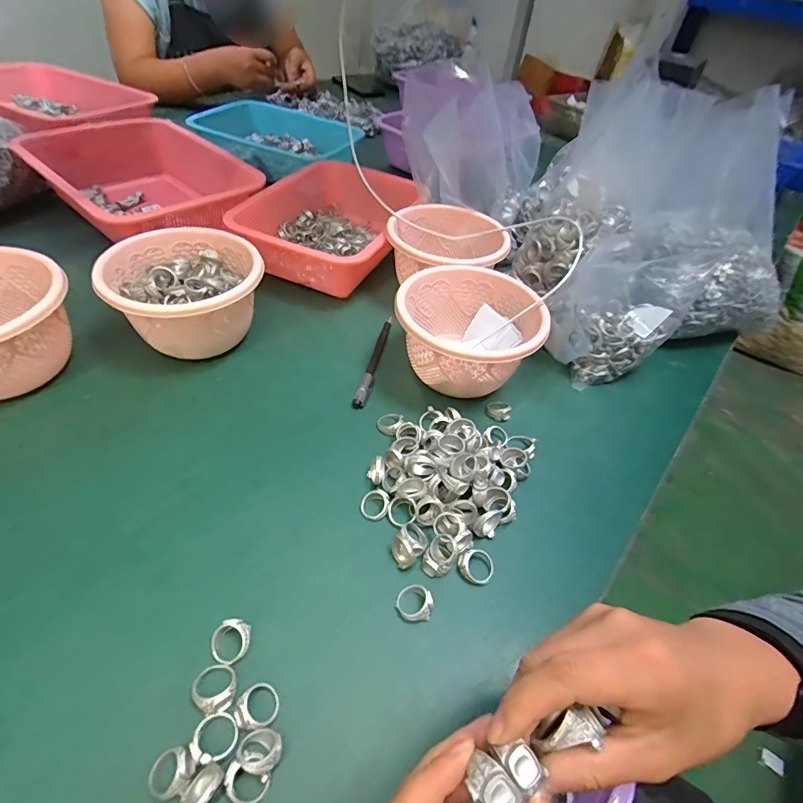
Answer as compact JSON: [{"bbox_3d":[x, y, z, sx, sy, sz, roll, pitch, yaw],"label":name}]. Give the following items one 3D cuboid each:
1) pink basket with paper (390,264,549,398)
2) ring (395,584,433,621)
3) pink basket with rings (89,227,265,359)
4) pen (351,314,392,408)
[{"bbox_3d":[0.066,-0.065,0.453,0.142,0.089,0.139,2,48,-5],"label":"pink basket with paper"},{"bbox_3d":[0.009,0.142,0.307,0.025,0.012,0.023,3,48,-4],"label":"ring"},{"bbox_3d":[-0.221,-0.111,0.461,0.146,0.088,0.133,-16,52,-20],"label":"pink basket with rings"},{"bbox_3d":[-0.029,-0.049,0.484,0.012,0.009,0.153,12,48,4],"label":"pen"}]

